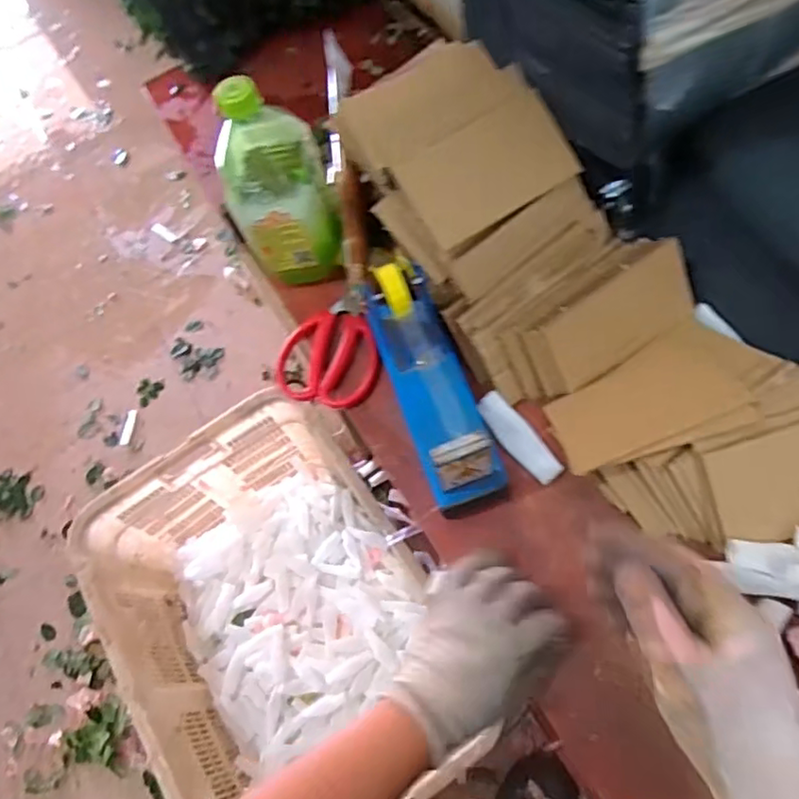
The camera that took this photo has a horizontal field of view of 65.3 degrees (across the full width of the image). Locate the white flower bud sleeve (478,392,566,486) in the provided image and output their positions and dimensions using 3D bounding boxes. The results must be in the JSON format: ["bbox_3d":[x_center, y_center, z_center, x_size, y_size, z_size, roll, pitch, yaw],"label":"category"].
[{"bbox_3d":[0.101,0.032,0.532,0.028,0.012,0.089,-36,67,-8],"label":"white flower bud sleeve"}]

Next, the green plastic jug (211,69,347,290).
[{"bbox_3d":[-0.111,-0.203,0.569,0.093,0.185,0.119,-23,66,-3],"label":"green plastic jug"}]

